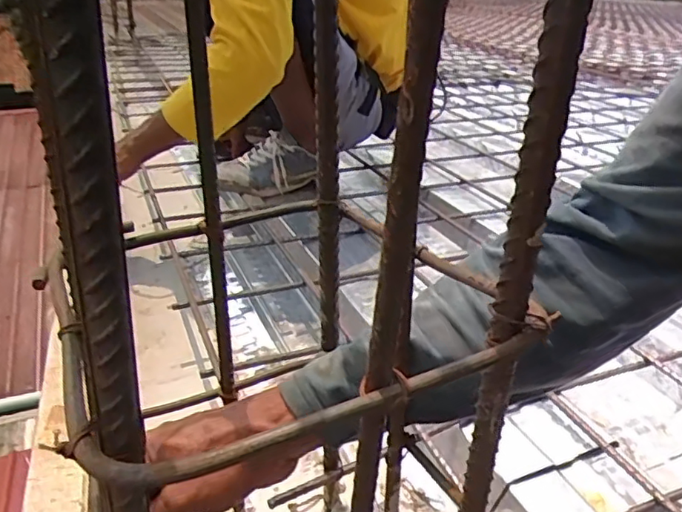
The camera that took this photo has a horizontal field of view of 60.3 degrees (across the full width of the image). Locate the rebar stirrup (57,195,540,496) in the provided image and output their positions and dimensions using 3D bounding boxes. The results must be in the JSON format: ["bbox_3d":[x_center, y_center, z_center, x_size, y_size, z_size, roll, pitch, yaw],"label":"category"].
[{"bbox_3d":[-0.042,0.012,0.288,0.181,0.032,0.223,-11,29,-26],"label":"rebar stirrup"}]

